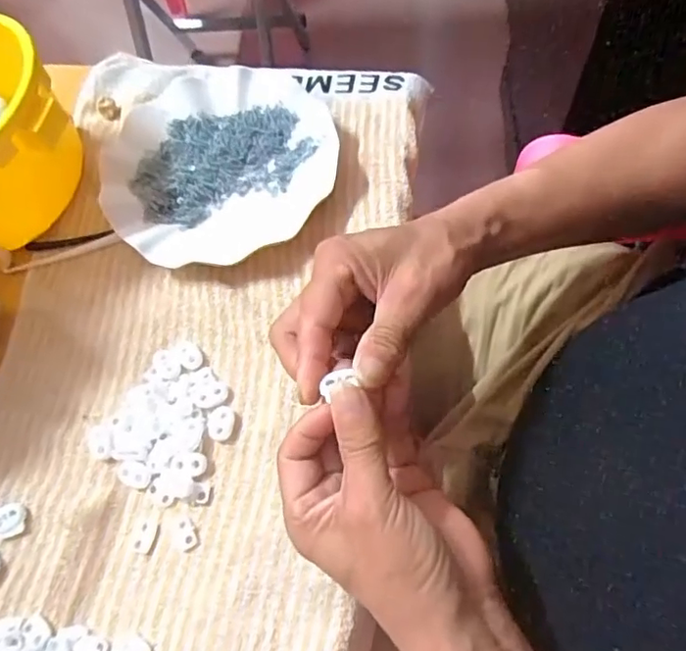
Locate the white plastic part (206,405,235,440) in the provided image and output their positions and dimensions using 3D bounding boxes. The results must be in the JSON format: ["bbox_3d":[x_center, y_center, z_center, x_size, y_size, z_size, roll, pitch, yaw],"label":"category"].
[{"bbox_3d":[-0.080,0.063,0.360,0.018,0.004,0.023,4,66,8],"label":"white plastic part"}]

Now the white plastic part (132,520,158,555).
[{"bbox_3d":[-0.121,0.129,0.338,0.013,0.004,0.019,14,67,12],"label":"white plastic part"}]

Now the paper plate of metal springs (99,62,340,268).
[{"bbox_3d":[-0.100,-0.142,0.448,0.178,0.030,0.216,-13,65,-1],"label":"paper plate of metal springs"}]

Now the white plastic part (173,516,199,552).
[{"bbox_3d":[-0.096,0.127,0.336,0.013,0.004,0.020,-27,65,-7],"label":"white plastic part"}]

